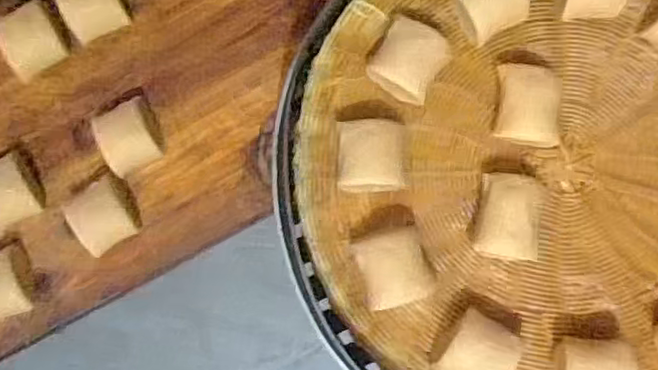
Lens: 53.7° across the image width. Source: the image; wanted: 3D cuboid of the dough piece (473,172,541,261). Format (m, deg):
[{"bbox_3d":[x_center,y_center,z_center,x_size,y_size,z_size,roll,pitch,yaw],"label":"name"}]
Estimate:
[{"bbox_3d":[0.144,0.026,0.523,0.052,0.036,0.067,9,80,3],"label":"dough piece"}]

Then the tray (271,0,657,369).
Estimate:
[{"bbox_3d":[0.204,-0.018,0.523,0.480,0.056,0.447,0,80,1],"label":"tray"}]

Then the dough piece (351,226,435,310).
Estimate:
[{"bbox_3d":[0.050,0.065,0.503,0.054,0.037,0.058,-19,80,-2],"label":"dough piece"}]

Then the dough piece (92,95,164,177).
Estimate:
[{"bbox_3d":[-0.180,-0.044,0.586,0.051,0.031,0.057,-29,80,-4],"label":"dough piece"}]

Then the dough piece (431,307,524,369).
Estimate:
[{"bbox_3d":[0.117,0.131,0.501,0.048,0.028,0.057,33,82,7],"label":"dough piece"}]

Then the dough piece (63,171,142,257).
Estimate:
[{"bbox_3d":[-0.198,0.028,0.577,0.054,0.031,0.052,-38,81,-6],"label":"dough piece"}]

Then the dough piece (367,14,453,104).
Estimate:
[{"bbox_3d":[0.069,-0.107,0.524,0.052,0.034,0.069,31,82,6],"label":"dough piece"}]

